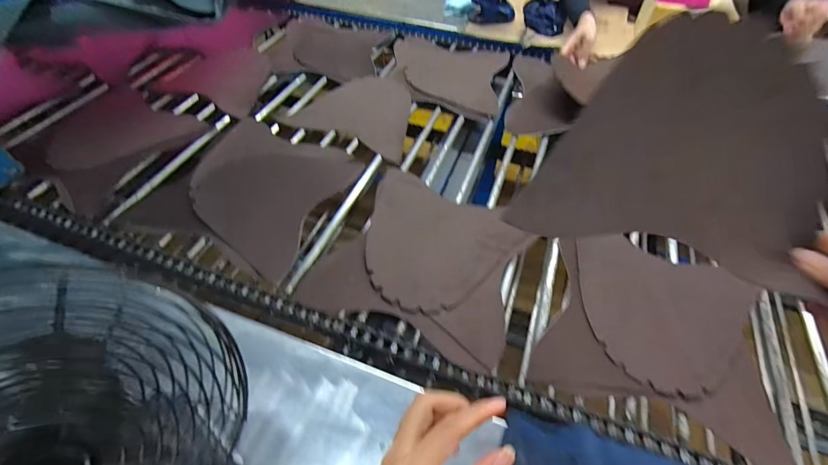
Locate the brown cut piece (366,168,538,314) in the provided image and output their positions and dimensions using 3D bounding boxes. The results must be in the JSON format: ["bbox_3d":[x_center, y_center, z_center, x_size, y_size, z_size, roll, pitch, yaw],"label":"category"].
[{"bbox_3d":[0.023,0.009,0.575,0.251,0.032,0.222,23,56,16],"label":"brown cut piece"}]

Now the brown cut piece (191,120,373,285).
[{"bbox_3d":[-0.261,-0.093,0.658,0.302,0.025,0.268,26,57,18],"label":"brown cut piece"}]

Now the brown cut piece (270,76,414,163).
[{"bbox_3d":[-0.106,-0.264,0.816,0.272,0.015,0.226,23,60,19],"label":"brown cut piece"}]

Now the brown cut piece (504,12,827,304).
[{"bbox_3d":[0.235,-0.081,0.333,0.236,0.018,0.212,14,94,8],"label":"brown cut piece"}]

